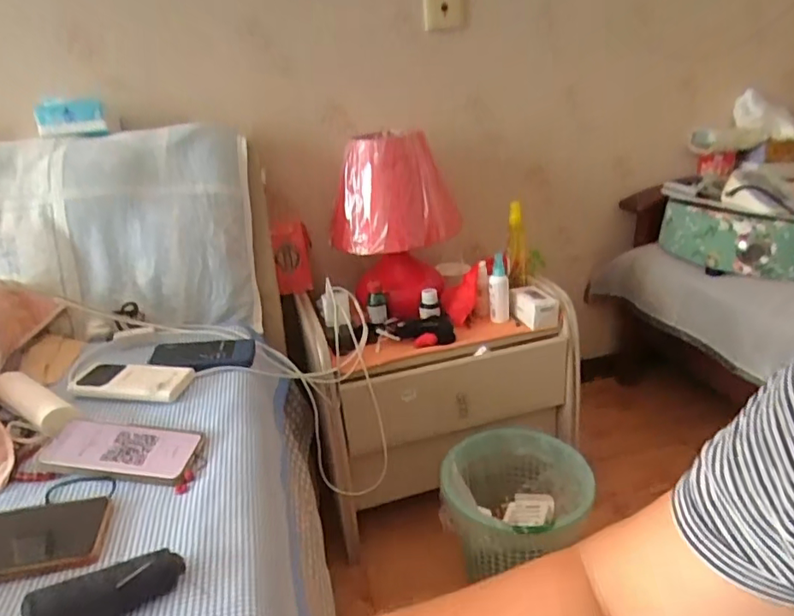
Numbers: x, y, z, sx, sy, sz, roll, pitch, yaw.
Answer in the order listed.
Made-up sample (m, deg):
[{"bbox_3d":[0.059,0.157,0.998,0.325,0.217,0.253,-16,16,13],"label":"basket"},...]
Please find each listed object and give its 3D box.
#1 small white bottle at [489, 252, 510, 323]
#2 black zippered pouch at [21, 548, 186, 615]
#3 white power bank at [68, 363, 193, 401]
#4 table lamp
[{"bbox_3d":[0.200,-0.033,1.054,0.040,0.132,0.034,2,24,14],"label":"small white bottle"},{"bbox_3d":[-0.223,0.219,0.417,0.107,0.035,0.027,-17,26,-28],"label":"black zippered pouch"},{"bbox_3d":[-0.358,0.095,0.721,0.153,0.021,0.062,-1,23,7],"label":"white power bank"},{"bbox_3d":[-0.014,-0.166,1.090,0.218,0.343,0.212,-19,27,-31],"label":"table lamp"}]

